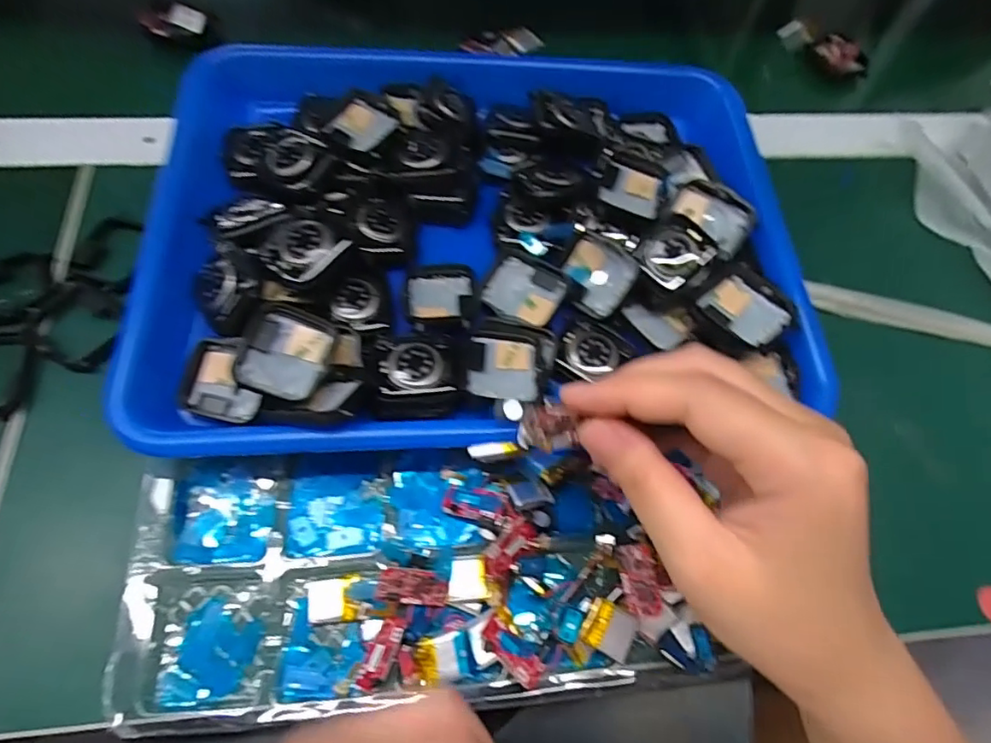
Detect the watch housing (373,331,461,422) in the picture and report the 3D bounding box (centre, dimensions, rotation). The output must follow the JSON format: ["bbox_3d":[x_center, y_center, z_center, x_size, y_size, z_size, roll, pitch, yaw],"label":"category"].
[{"bbox_3d":[-0.037,0.001,0.258,0.038,0.012,0.039,1,64,-3],"label":"watch housing"}]

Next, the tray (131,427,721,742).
[{"bbox_3d":[-0.034,0.082,0.237,0.229,0.030,0.103,-2,64,-5],"label":"tray"}]

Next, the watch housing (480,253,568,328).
[{"bbox_3d":[0.014,-0.041,0.289,0.040,0.011,0.038,30,66,11],"label":"watch housing"}]

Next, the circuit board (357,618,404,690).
[{"bbox_3d":[-0.046,0.114,0.225,0.011,0.004,0.026,20,64,6],"label":"circuit board"}]

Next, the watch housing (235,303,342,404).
[{"bbox_3d":[-0.092,-0.008,0.248,0.037,0.011,0.042,20,62,-10],"label":"watch housing"}]

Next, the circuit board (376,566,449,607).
[{"bbox_3d":[-0.034,0.090,0.233,0.029,0.007,0.013,18,62,-16],"label":"circuit board"}]

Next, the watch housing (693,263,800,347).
[{"bbox_3d":[0.123,-0.031,0.271,0.036,0.009,0.041,-33,70,-18],"label":"watch housing"}]

